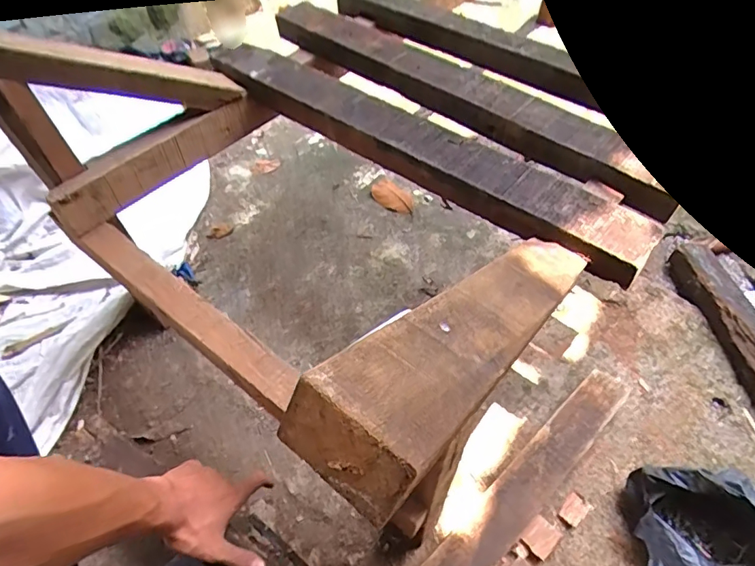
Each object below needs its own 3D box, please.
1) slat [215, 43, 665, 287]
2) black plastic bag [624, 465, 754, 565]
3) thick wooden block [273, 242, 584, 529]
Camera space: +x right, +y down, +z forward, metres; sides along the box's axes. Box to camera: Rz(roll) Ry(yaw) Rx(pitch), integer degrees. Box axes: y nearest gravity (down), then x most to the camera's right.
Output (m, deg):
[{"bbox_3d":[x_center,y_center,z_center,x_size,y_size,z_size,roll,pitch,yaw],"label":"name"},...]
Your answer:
[{"bbox_3d":[0.021,-0.178,0.583,0.608,0.043,0.091,32,62,22],"label":"slat"},{"bbox_3d":[0.390,0.305,0.557,0.161,0.113,0.177,6,55,5],"label":"black plastic bag"},{"bbox_3d":[0.078,0.020,0.321,0.064,0.038,0.347,33,32,22],"label":"thick wooden block"}]

